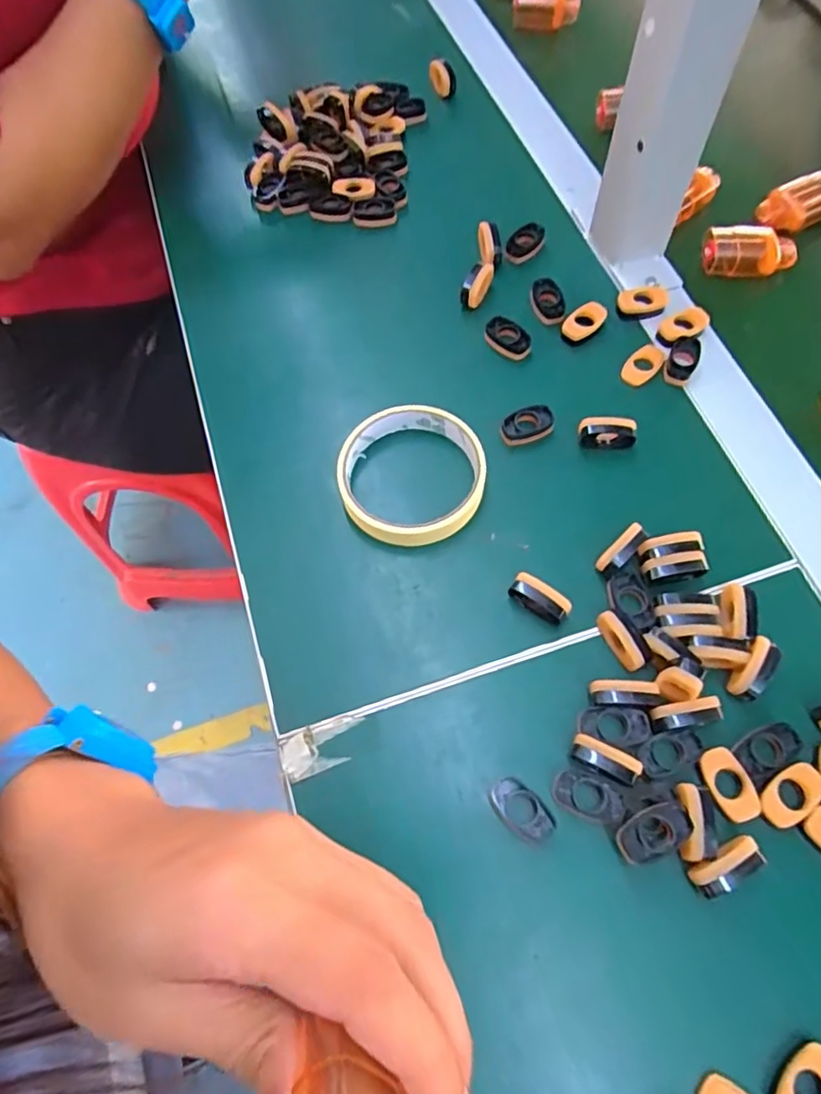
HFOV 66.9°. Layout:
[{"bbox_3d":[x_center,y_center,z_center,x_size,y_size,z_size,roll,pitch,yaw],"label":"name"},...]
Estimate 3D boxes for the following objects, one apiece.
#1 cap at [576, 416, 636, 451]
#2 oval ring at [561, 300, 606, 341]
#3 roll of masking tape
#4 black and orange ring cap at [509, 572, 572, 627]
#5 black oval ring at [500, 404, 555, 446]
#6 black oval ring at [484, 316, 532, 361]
[{"bbox_3d":[0.118,-0.069,0.375,0.033,0.018,0.013,2,65,4],"label":"cap"},{"bbox_3d":[0.115,-0.149,0.411,0.030,0.011,0.018,-39,69,-14],"label":"oval ring"},{"bbox_3d":[0.001,-0.043,0.368,0.084,0.022,0.085,-1,65,3],"label":"roll of masking tape"},{"bbox_3d":[0.069,0.029,0.333,0.033,0.017,0.015,29,70,16],"label":"black and orange ring cap"},{"bbox_3d":[0.072,-0.075,0.384,0.033,0.012,0.020,-16,65,-4],"label":"black oval ring"},{"bbox_3d":[0.066,-0.140,0.413,0.022,0.010,0.035,-42,69,-15],"label":"black oval ring"}]

